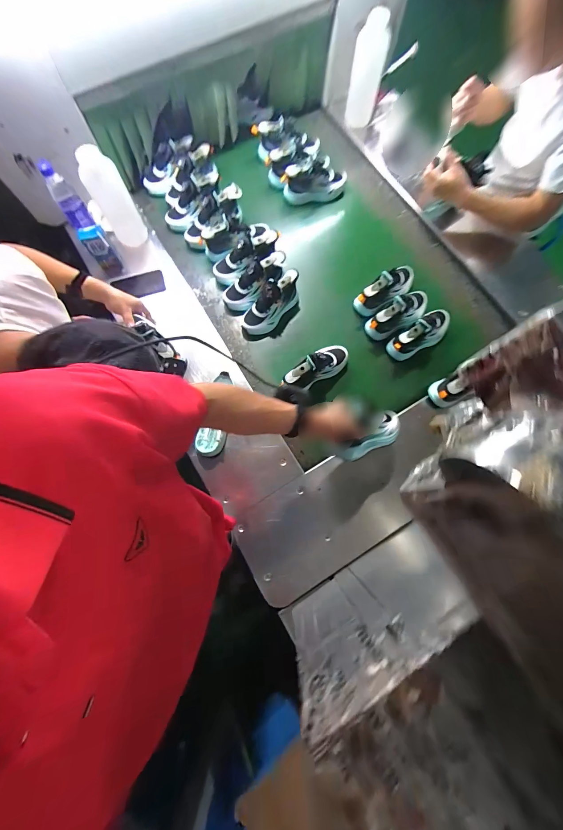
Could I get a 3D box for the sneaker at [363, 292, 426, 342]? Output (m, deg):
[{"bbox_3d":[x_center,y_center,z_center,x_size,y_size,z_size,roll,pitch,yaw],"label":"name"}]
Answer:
[{"bbox_3d":[0.350,-0.301,0.871,0.208,0.106,0.082,-32,78,-7],"label":"sneaker"}]

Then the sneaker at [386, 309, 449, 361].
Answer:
[{"bbox_3d":[0.407,-0.234,0.860,0.213,0.097,0.073,-36,79,-8],"label":"sneaker"}]

